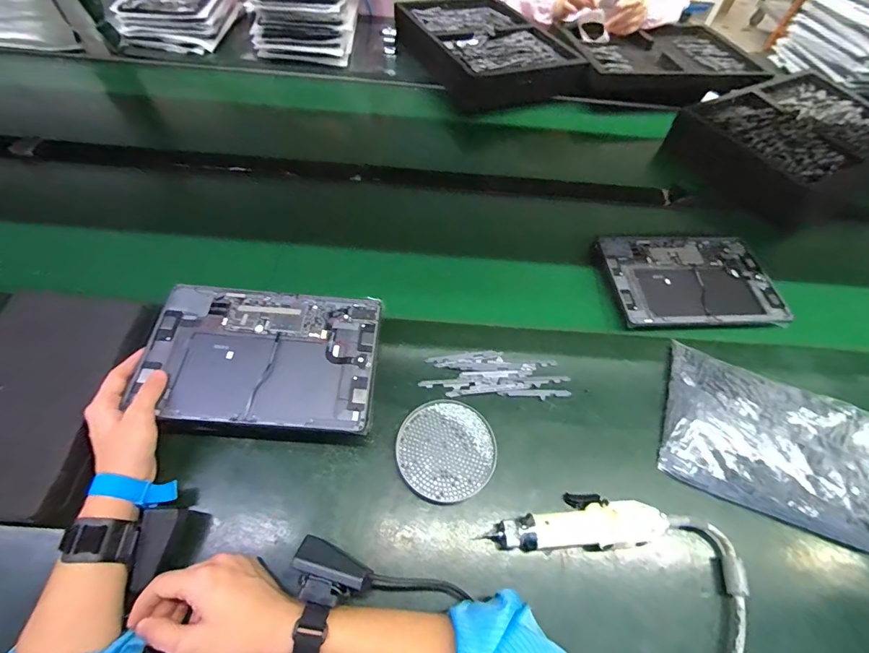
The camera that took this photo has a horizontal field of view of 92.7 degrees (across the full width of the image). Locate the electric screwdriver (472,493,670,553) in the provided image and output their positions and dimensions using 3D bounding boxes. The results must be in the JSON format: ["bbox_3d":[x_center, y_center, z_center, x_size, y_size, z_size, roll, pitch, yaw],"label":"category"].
[{"bbox_3d":[0.152,0.213,0.451,0.198,0.033,0.054,0,60,-6],"label":"electric screwdriver"}]

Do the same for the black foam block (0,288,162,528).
[{"bbox_3d":[-0.426,0.073,0.451,0.169,0.042,0.248,7,56,0],"label":"black foam block"}]

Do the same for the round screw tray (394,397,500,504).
[{"bbox_3d":[0.013,0.146,0.491,0.113,0.017,0.113,2,56,-3],"label":"round screw tray"}]

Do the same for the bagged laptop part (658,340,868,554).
[{"bbox_3d":[0.433,0.147,0.511,0.282,0.033,0.175,20,57,9],"label":"bagged laptop part"}]

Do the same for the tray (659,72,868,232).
[{"bbox_3d":[0.754,-0.388,0.883,0.401,0.099,0.339,-24,62,-19],"label":"tray"}]

